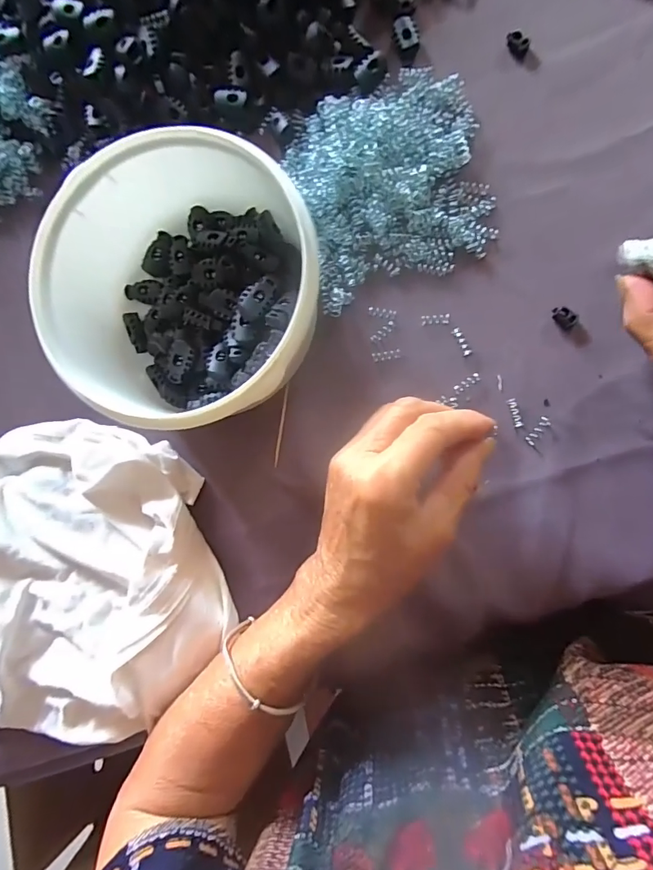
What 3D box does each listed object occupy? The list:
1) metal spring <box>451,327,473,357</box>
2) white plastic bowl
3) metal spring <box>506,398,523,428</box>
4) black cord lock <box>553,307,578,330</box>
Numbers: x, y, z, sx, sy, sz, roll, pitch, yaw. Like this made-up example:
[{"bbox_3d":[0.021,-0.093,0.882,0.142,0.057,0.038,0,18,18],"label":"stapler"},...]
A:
[{"bbox_3d":[0.088,-0.061,0.286,0.006,0.004,0.020,-28,84,7],"label":"metal spring"},{"bbox_3d":[-0.082,-0.089,0.273,0.156,0.073,0.158,0,87,9],"label":"white plastic bowl"},{"bbox_3d":[0.120,-0.014,0.281,0.005,0.004,0.019,-17,85,8],"label":"metal spring"},{"bbox_3d":[0.150,-0.074,0.278,0.010,0.006,0.016,-40,82,5],"label":"black cord lock"}]

